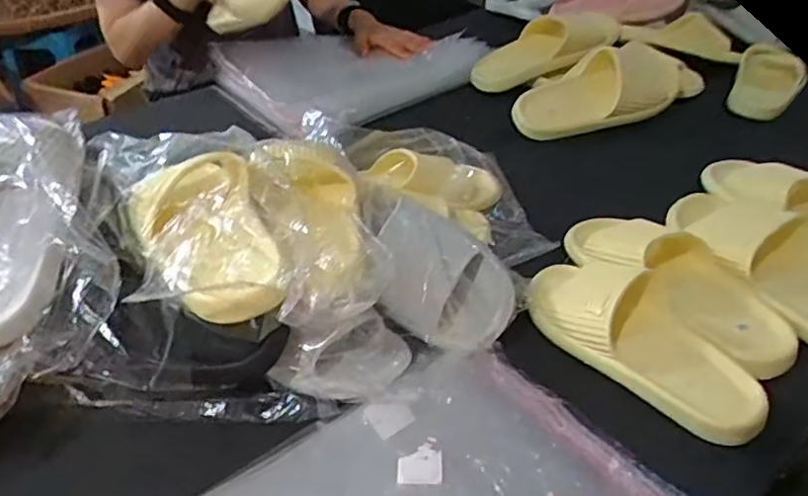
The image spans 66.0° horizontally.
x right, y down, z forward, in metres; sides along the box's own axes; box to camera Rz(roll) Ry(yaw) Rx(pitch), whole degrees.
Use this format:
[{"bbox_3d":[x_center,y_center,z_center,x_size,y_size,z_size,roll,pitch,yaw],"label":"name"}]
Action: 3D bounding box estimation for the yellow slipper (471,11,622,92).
[{"bbox_3d":[0.228,-0.339,1.044,0.257,0.065,0.106,-26,44,-8],"label":"yellow slipper"}]

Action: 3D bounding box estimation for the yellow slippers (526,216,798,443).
[{"bbox_3d":[0.243,0.040,0.599,0.249,0.056,0.207,27,48,31],"label":"yellow slippers"}]

